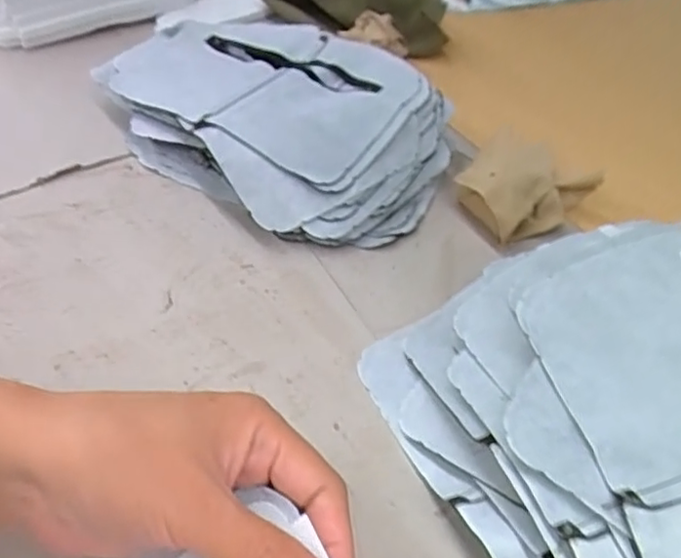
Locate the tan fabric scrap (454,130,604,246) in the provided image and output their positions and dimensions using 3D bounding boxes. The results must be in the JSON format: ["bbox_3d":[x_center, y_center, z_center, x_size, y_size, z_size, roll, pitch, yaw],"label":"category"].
[{"bbox_3d":[0.129,-0.063,0.434,0.095,0.045,0.062,-13,49,-19],"label":"tan fabric scrap"}]

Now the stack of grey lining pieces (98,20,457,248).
[{"bbox_3d":[-0.049,-0.121,0.457,0.255,0.061,0.162,33,51,23],"label":"stack of grey lining pieces"}]

